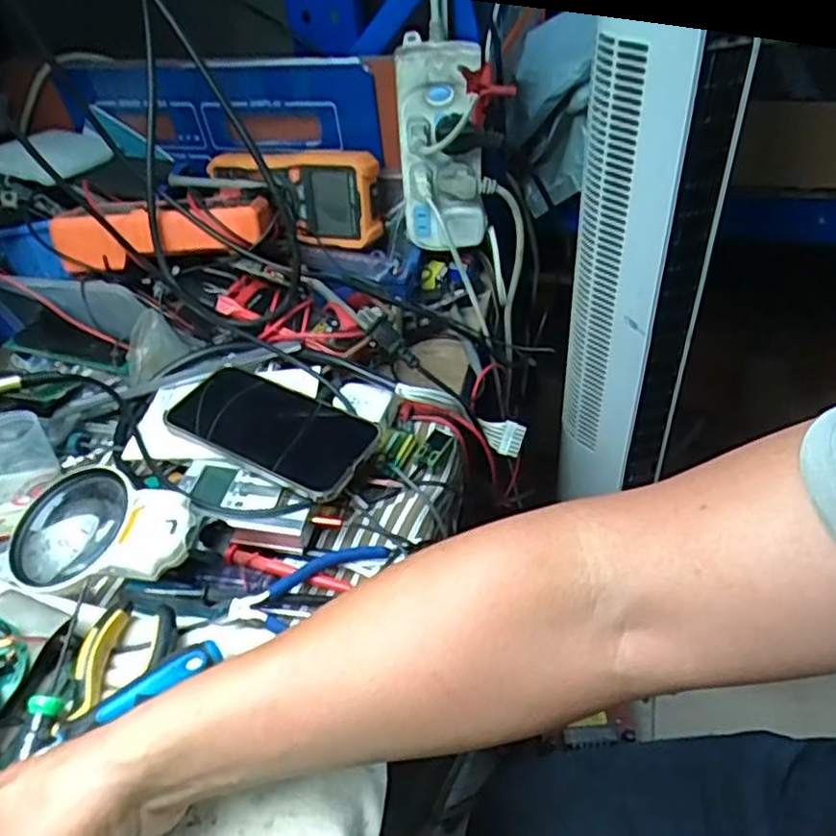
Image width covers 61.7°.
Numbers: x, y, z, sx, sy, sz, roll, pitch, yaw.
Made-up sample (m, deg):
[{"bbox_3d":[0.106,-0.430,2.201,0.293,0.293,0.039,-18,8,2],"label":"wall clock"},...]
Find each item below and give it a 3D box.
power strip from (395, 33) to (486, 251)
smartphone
[{"bbox_3d":[0.022,-0.233,0.631,0.080,0.186,0.064,30,54,31],"label":"power strip"},{"bbox_3d":[-0.111,0.004,0.537,0.157,0.014,0.082,21,50,21],"label":"smartphone"}]

